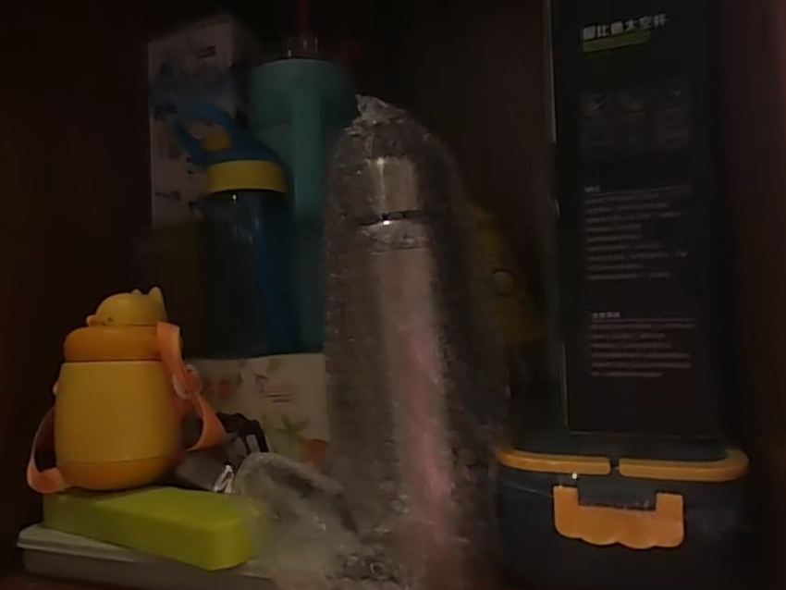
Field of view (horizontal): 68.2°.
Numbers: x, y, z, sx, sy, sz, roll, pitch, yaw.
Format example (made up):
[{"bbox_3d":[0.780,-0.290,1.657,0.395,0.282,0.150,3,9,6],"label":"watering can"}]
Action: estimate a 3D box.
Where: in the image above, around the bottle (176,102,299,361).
[{"bbox_3d":[-0.118,-0.045,0.448,0.068,0.177,0.059,-5,-1,24],"label":"bottle"}]

